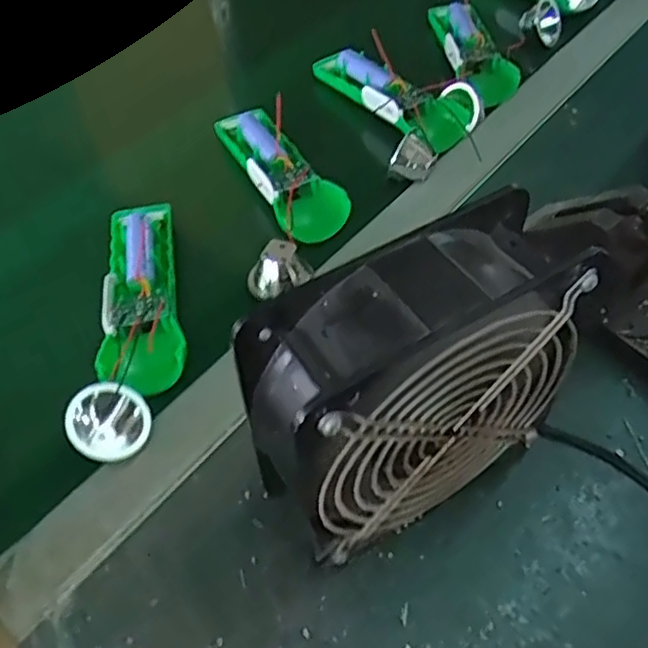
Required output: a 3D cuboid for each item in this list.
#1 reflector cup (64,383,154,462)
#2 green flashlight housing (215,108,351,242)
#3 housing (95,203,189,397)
[{"bbox_3d":[-0.117,0.054,0.375,0.042,0.016,0.042,12,66,-29],"label":"reflector cup"},{"bbox_3d":[-0.034,-0.113,0.502,0.045,0.032,0.142,-27,54,-18],"label":"green flashlight housing"},{"bbox_3d":[-0.114,-0.025,0.440,0.050,0.020,0.146,-7,51,-2],"label":"housing"}]

